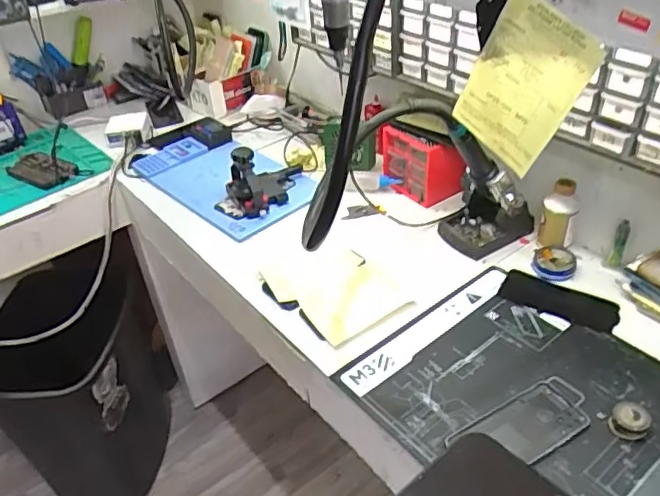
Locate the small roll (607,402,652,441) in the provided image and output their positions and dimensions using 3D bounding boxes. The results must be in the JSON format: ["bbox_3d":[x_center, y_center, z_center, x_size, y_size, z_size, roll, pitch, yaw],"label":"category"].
[{"bbox_3d":[0.343,0.198,0.666,0.038,0.025,0.042,27,48,34],"label":"small roll"}]

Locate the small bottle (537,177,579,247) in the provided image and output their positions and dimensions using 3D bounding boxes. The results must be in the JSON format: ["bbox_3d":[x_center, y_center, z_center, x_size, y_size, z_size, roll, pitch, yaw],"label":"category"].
[{"bbox_3d":[0.354,-0.053,0.898,0.052,0.104,0.033,17,43,26],"label":"small bottle"}]

